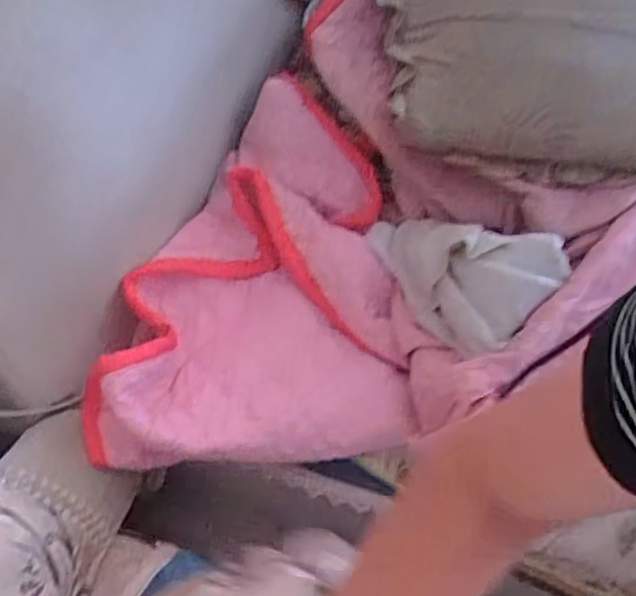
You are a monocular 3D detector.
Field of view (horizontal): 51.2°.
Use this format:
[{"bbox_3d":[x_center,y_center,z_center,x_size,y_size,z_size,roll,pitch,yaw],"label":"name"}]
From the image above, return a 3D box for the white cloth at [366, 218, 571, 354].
[{"bbox_3d":[0.158,-0.032,0.764,0.219,0.107,0.118,21,50,15],"label":"white cloth"}]

